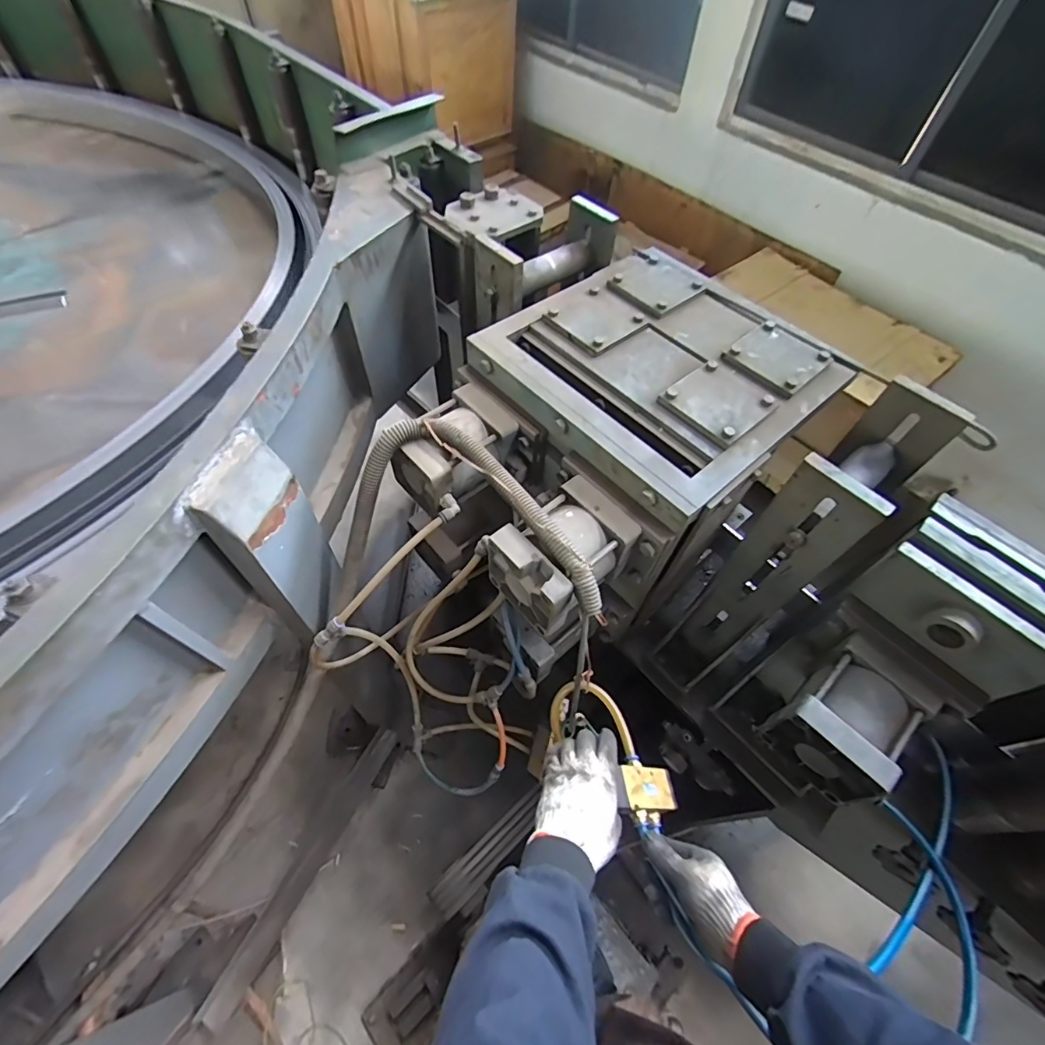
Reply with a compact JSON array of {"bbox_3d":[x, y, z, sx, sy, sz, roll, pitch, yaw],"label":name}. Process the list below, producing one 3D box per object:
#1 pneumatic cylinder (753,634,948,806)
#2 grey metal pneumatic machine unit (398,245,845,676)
[{"bbox_3d":[0.462,0.273,0.702,0.164,0.106,0.130,-35,65,-23],"label":"pneumatic cylinder"},{"bbox_3d":[0.142,-0.149,0.872,0.604,0.292,0.469,-37,66,-24],"label":"grey metal pneumatic machine unit"}]

